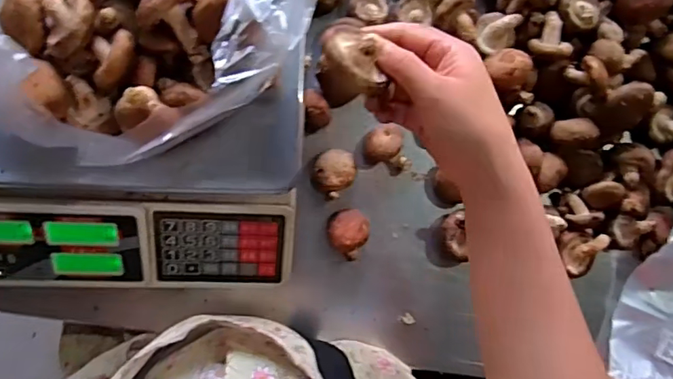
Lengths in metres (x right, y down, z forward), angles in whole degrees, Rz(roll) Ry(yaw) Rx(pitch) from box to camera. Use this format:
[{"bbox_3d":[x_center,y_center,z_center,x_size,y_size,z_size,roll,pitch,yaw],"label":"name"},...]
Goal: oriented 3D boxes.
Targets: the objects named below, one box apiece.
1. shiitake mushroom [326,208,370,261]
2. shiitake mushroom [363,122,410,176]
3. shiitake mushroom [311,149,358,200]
[{"bbox_3d":[0.011,0.044,0.552,0.038,0.034,0.050,17,85,-6],"label":"shiitake mushroom"},{"bbox_3d":[0.053,-0.039,0.562,0.036,0.030,0.053,-37,92,-8],"label":"shiitake mushroom"},{"bbox_3d":[-0.004,-0.018,0.556,0.046,0.031,0.043,0,87,-8],"label":"shiitake mushroom"}]

